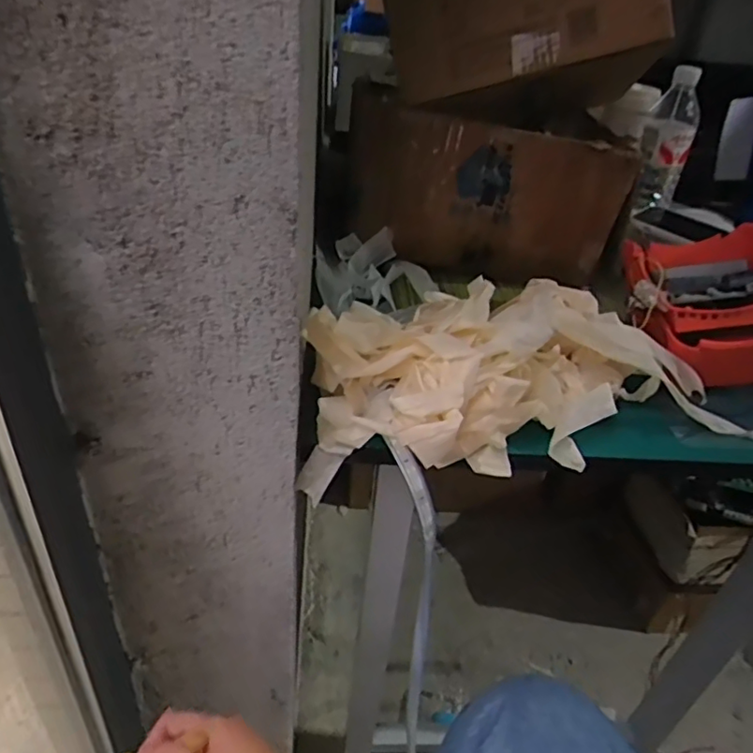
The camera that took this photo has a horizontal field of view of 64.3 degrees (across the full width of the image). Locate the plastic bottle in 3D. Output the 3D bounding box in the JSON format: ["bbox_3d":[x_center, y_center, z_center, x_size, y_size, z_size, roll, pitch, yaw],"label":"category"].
[{"bbox_3d":[0.416,-0.338,0.860,0.065,0.181,0.074,18,35,16],"label":"plastic bottle"}]

